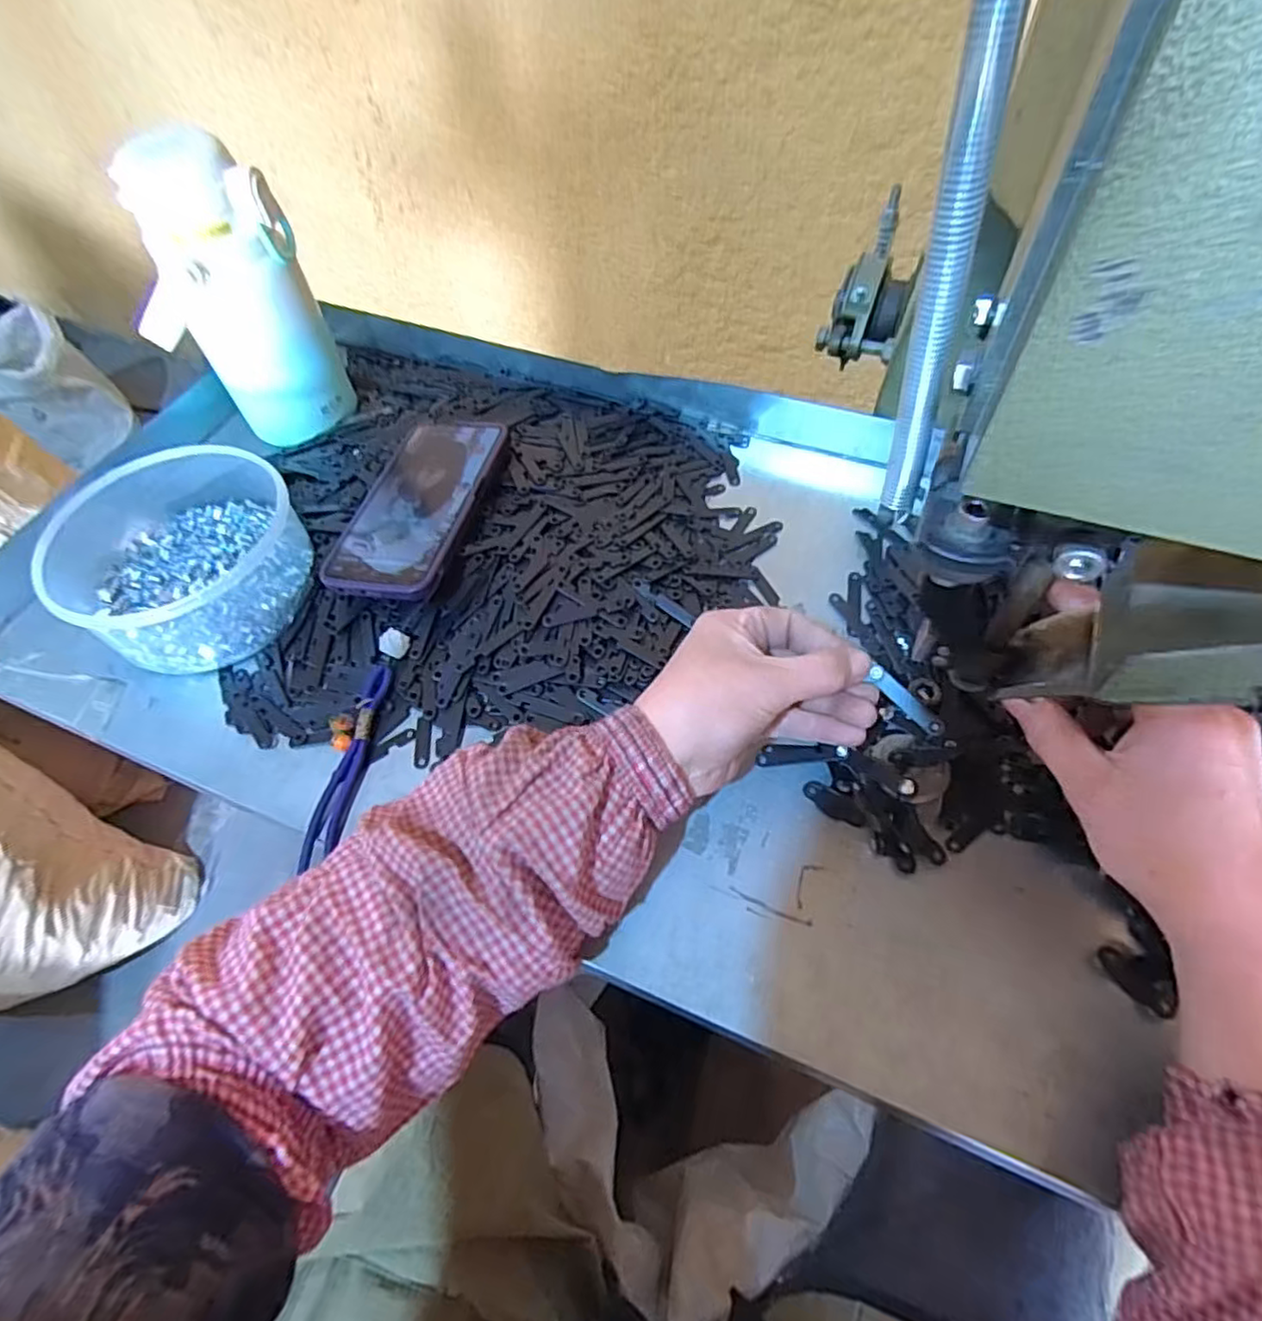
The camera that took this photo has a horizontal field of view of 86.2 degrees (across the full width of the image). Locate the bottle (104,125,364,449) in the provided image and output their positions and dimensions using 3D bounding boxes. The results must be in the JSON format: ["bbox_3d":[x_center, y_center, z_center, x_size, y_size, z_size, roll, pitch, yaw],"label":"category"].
[{"bbox_3d":[-0.287,-0.252,0.486,0.101,0.187,0.071,5,59,8],"label":"bottle"}]

